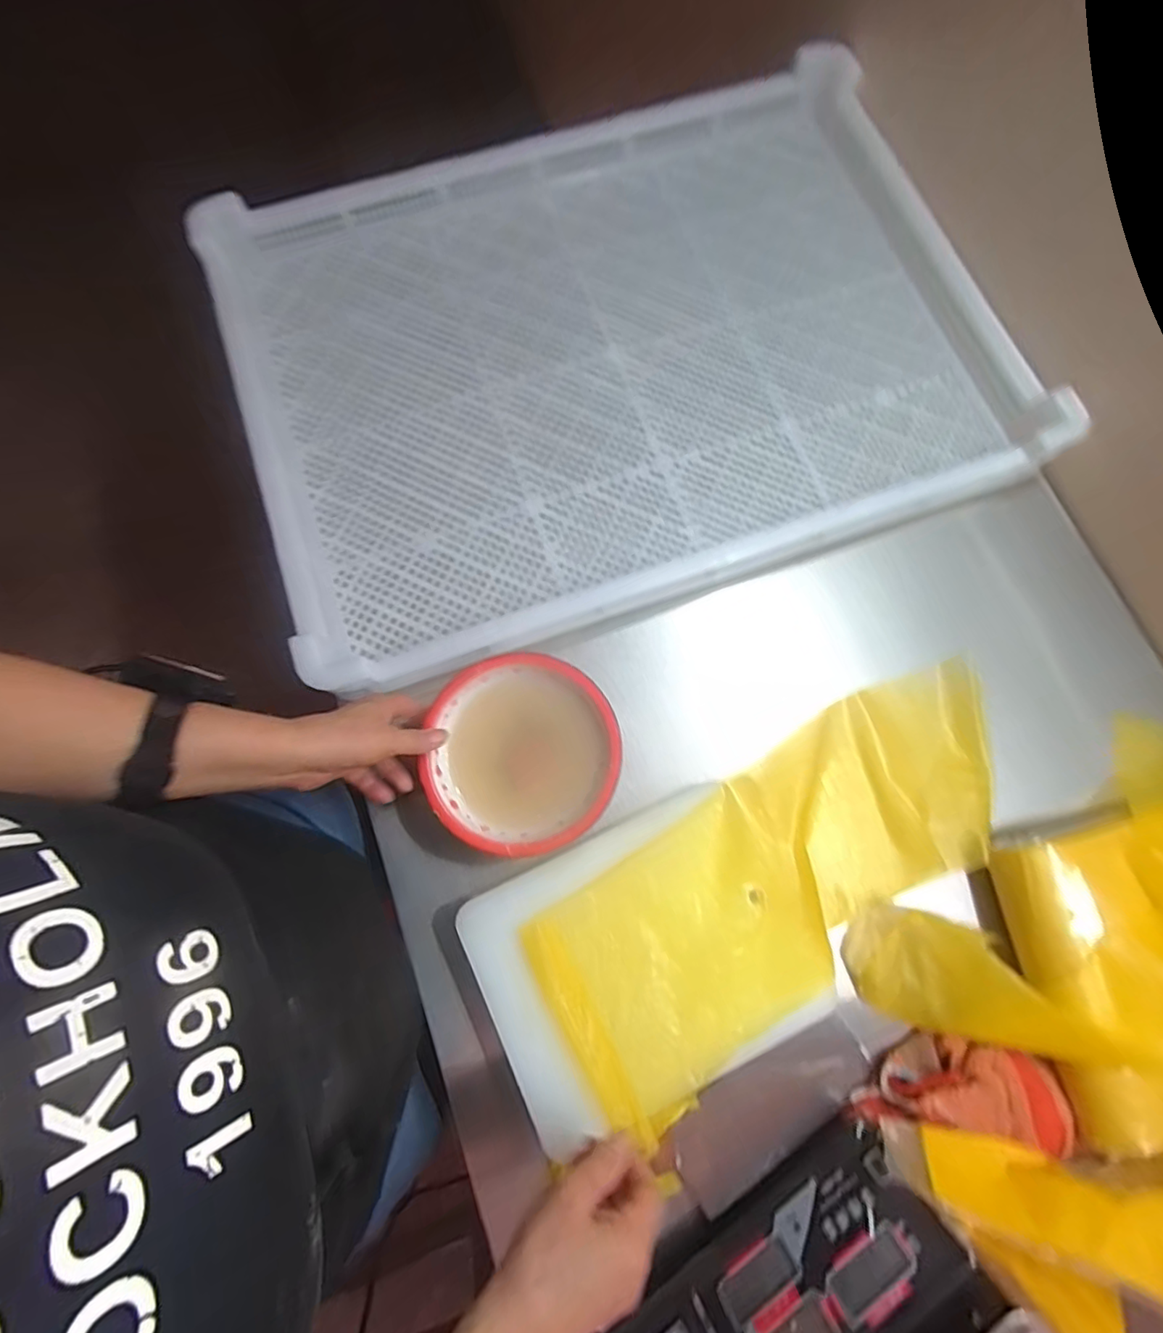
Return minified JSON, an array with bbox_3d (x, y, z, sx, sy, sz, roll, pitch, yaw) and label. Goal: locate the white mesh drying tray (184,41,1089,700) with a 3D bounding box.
[{"bbox_3d":[0.042,-0.348,0.633,0.812,0.069,0.572,-20,78,-6],"label":"white mesh drying tray"}]

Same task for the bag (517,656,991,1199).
[{"bbox_3d":[0.185,0.176,0.509,0.476,0.053,0.180,-31,75,-14],"label":"bag"}]

